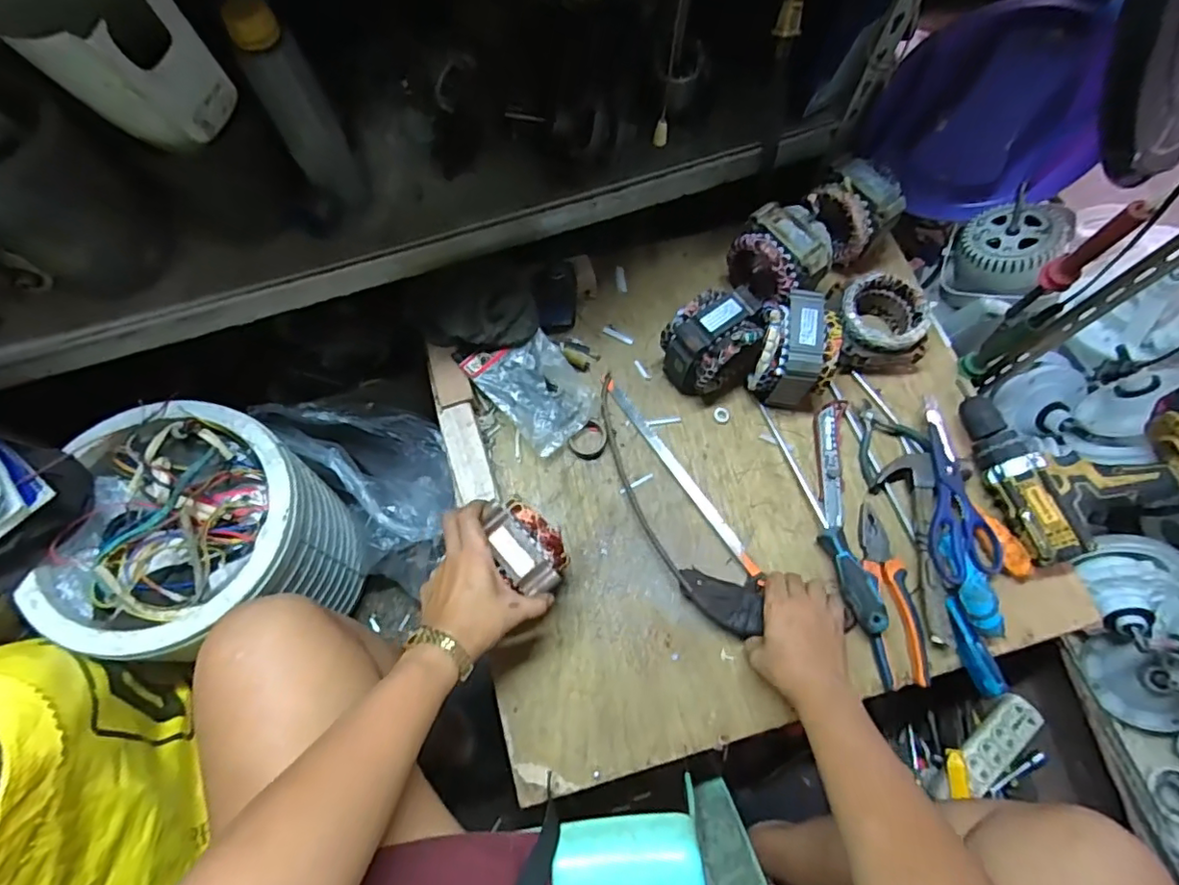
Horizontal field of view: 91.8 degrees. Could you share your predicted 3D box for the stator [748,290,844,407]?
[{"bbox_3d":[0.235,-0.104,0.668,0.086,0.110,0.102,12,71,4],"label":"stator"}]

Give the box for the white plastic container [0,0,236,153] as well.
[{"bbox_3d":[-0.404,-0.335,0.492,0.108,0.136,0.117,39,75,12],"label":"white plastic container"}]

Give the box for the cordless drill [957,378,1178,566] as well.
[{"bbox_3d":[0.542,0.003,0.613,0.216,0.066,0.191,-30,67,23],"label":"cordless drill"}]

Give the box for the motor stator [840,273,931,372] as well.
[{"bbox_3d":[0.350,-0.145,0.701,0.096,0.070,0.103,0,71,0],"label":"motor stator"}]

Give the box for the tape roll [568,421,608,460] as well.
[{"bbox_3d":[0.000,0.000,0.682,0.045,0.013,0.039,-38,75,-12],"label":"tape roll"}]

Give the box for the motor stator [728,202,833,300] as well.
[{"bbox_3d":[0.235,-0.223,0.701,0.085,0.093,0.107,-31,73,-10],"label":"motor stator"}]

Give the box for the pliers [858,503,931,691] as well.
[{"bbox_3d":[0.321,0.162,0.615,0.052,0.015,0.185,-3,71,-1],"label":"pliers"}]

